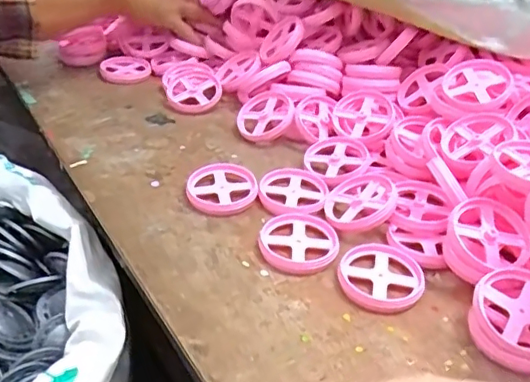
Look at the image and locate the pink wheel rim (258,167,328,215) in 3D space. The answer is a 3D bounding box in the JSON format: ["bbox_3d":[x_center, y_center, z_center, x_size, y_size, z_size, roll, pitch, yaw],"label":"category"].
[{"bbox_3d":[0.026,0.000,0.516,0.064,0.010,0.062,1,35,-1],"label":"pink wheel rim"}]

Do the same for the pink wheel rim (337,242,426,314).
[{"bbox_3d":[0.089,0.065,0.433,0.062,0.012,0.068,0,35,-3],"label":"pink wheel rim"}]

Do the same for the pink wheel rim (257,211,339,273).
[{"bbox_3d":[0.027,0.041,0.463,0.062,0.011,0.070,-3,35,-7],"label":"pink wheel rim"}]

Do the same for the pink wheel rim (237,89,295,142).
[{"bbox_3d":[0.001,-0.084,0.614,0.064,0.014,0.072,-32,45,4],"label":"pink wheel rim"}]

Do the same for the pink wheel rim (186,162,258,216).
[{"bbox_3d":[-0.040,-0.003,0.514,0.062,0.015,0.064,1,35,-1],"label":"pink wheel rim"}]

